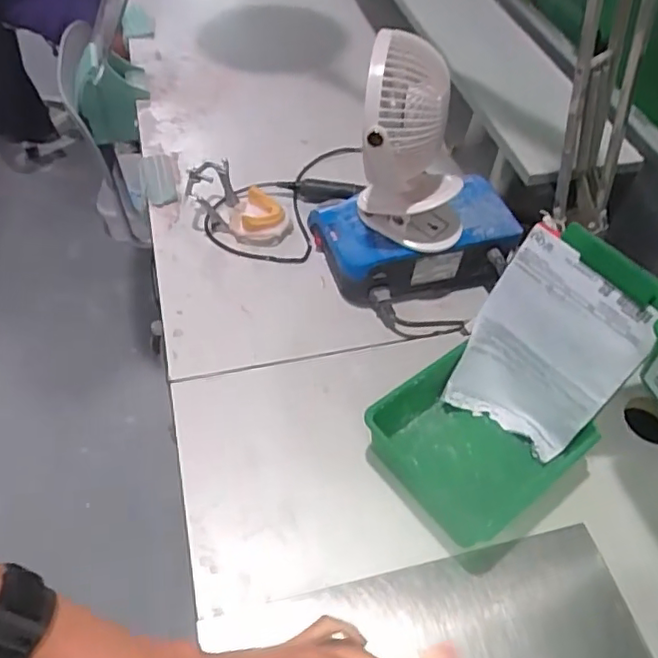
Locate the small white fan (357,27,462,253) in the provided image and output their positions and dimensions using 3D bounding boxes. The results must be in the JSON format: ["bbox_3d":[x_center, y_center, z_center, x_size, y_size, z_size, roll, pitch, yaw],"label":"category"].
[{"bbox_3d":[0.093,-0.181,0.629,0.118,0.190,0.106,8,51,2],"label":"small white fan"}]

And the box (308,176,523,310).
[{"bbox_3d":[0.106,-0.116,0.749,0.223,0.076,0.155,-15,54,-14],"label":"box"}]

